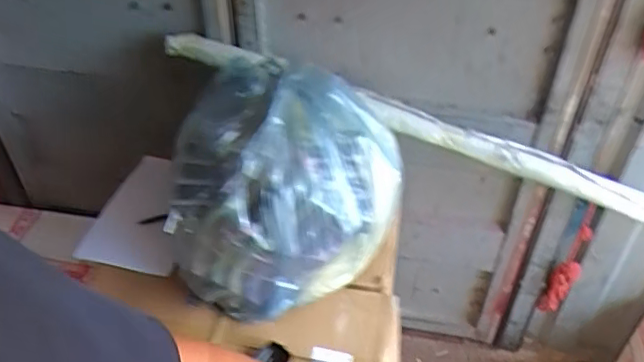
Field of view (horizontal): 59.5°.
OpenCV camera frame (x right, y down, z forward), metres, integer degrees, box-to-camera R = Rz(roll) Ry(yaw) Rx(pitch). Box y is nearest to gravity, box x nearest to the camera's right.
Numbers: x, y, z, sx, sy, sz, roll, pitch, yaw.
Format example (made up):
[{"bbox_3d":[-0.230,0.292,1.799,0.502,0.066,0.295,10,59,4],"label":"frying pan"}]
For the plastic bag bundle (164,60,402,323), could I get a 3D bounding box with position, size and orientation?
[{"bbox_3d":[-0.062,0.024,0.932,0.382,0.342,0.231,-5,43,-7],"label":"plastic bag bundle"}]

